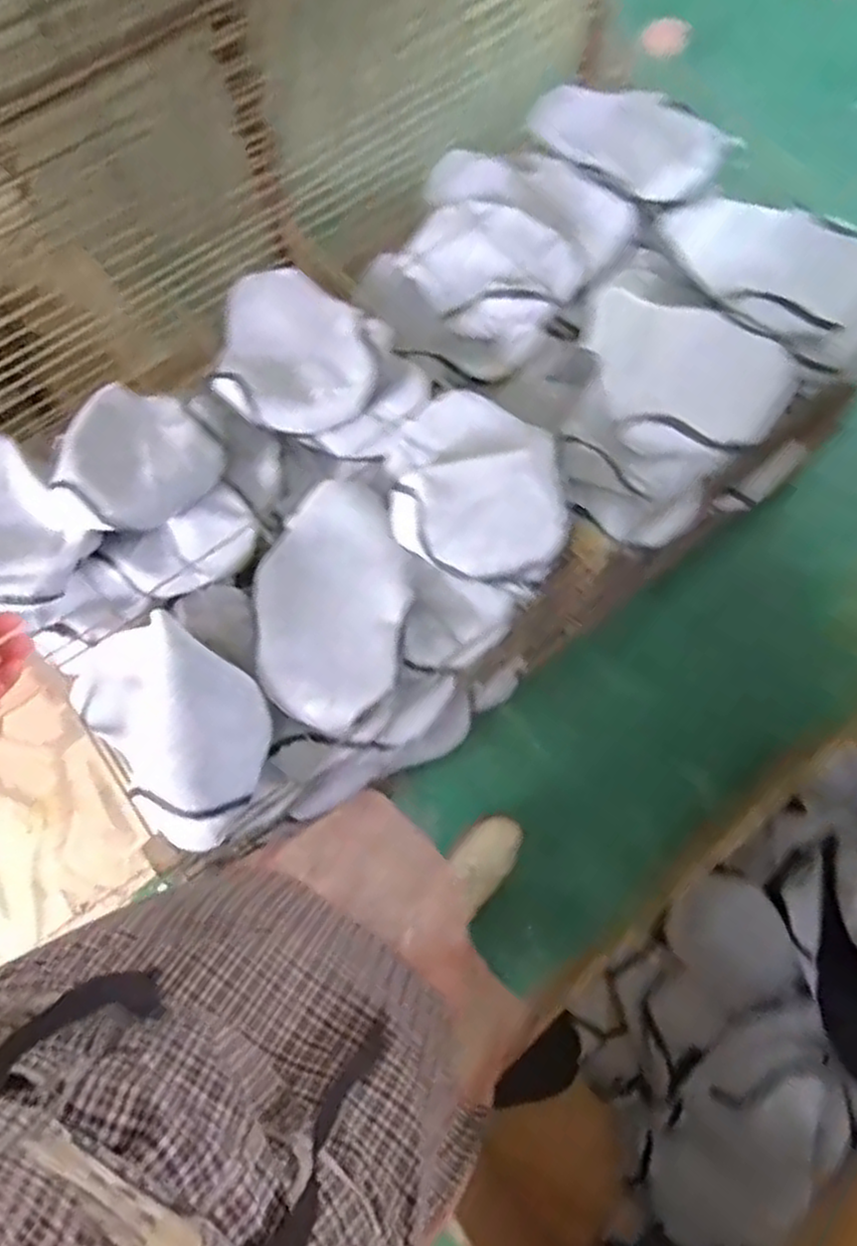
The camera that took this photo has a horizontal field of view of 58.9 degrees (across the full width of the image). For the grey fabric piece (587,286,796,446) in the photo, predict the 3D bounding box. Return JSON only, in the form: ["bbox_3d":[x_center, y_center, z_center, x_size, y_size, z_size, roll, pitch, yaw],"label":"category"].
[{"bbox_3d":[0.305,-0.305,0.918,0.254,0.055,0.153,26,74,9],"label":"grey fabric piece"}]

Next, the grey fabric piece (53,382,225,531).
[{"bbox_3d":[-0.371,-0.211,0.934,0.209,0.061,0.174,42,77,13],"label":"grey fabric piece"}]

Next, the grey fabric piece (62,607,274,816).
[{"bbox_3d":[-0.285,0.094,0.828,0.270,0.093,0.167,35,76,11],"label":"grey fabric piece"}]

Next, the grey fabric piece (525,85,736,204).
[{"bbox_3d":[0.283,-0.717,1.117,0.296,0.094,0.093,37,76,12],"label":"grey fabric piece"}]

